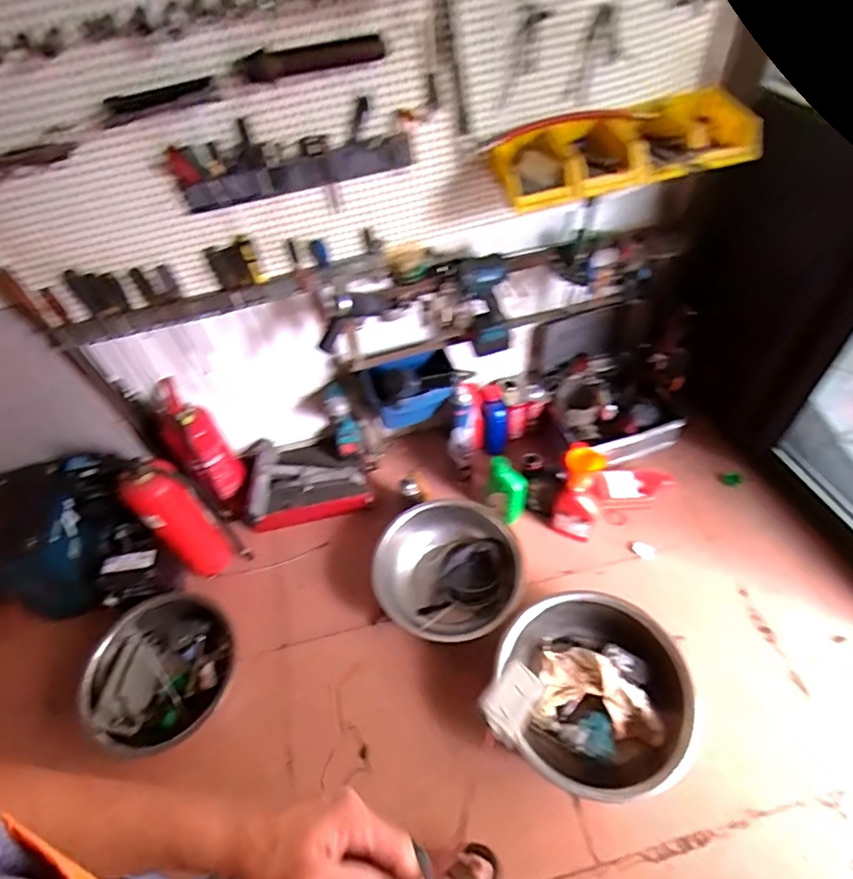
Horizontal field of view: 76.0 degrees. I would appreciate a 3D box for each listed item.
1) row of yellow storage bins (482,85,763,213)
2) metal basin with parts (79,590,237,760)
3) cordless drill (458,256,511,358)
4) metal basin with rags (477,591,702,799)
[{"bbox_3d":[0.373,-0.565,1.063,0.490,0.083,0.190,-13,52,-5],"label":"row of yellow storage bins"},{"bbox_3d":[-0.635,0.554,1.318,0.306,0.130,0.346,-4,52,2],"label":"metal basin with parts"},{"bbox_3d":[0.140,-0.329,1.338,0.113,0.240,0.093,-5,52,2],"label":"cordless drill"},{"bbox_3d":[0.365,0.559,1.208,0.397,0.140,0.385,-3,52,3],"label":"metal basin with rags"}]

